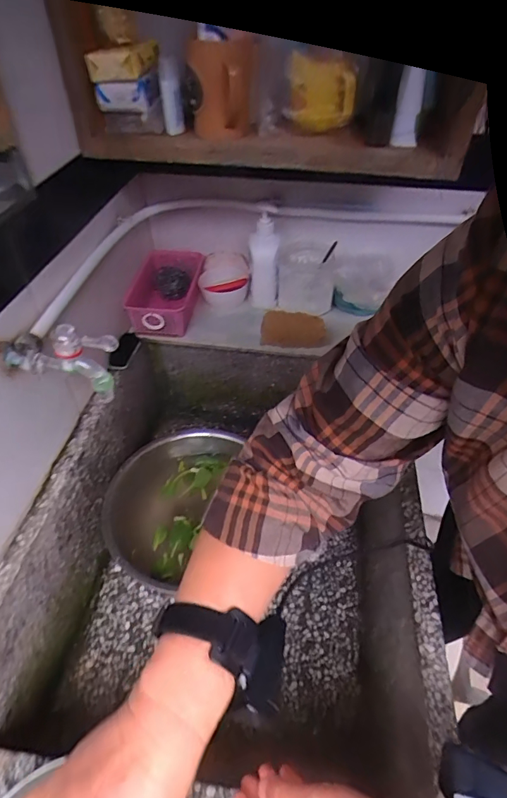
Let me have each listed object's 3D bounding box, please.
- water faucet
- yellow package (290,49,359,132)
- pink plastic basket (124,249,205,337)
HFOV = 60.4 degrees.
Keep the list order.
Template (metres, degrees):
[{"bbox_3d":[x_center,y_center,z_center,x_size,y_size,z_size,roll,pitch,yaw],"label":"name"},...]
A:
[{"bbox_3d":[-0.204,-0.038,0.466,0.130,0.088,0.039,13,47,12],"label":"water faucet"},{"bbox_3d":[0.087,-0.391,0.557,0.084,0.067,0.038,4,45,3],"label":"yellow package"},{"bbox_3d":[-0.161,-0.201,0.787,0.120,0.076,0.180,2,50,0],"label":"pink plastic basket"}]

